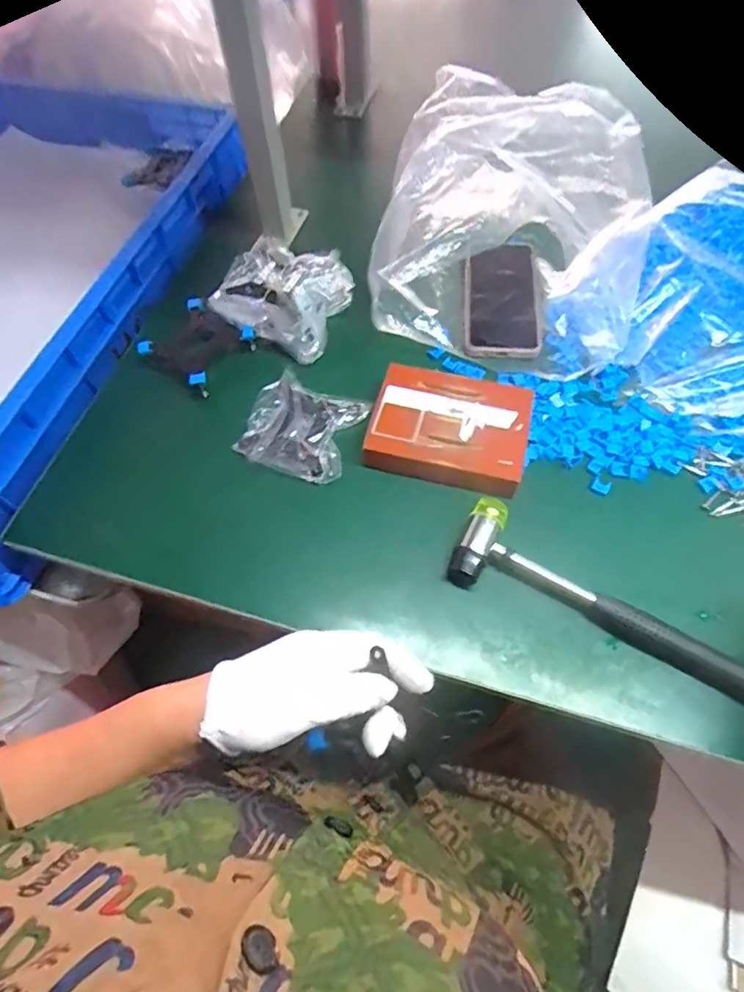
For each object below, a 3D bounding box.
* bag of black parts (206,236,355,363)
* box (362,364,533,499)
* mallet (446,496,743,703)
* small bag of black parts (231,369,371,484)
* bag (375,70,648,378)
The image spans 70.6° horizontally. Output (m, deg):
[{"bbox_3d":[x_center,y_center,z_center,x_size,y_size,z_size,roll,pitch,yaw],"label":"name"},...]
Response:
[{"bbox_3d":[-0.090,-0.213,0.545,0.118,0.042,0.111,25,66,13],"label":"bag of black parts"},{"bbox_3d":[0.071,-0.061,0.482,0.136,0.029,0.119,14,64,8],"label":"box"},{"bbox_3d":[0.183,0.081,0.411,0.240,0.021,0.076,24,66,13],"label":"mallet"},{"bbox_3d":[-0.068,-0.068,0.502,0.107,0.016,0.102,20,65,11],"label":"small bag of black parts"},{"bbox_3d":[0.160,-0.331,0.568,0.270,0.109,0.385,13,64,8],"label":"bag"}]

